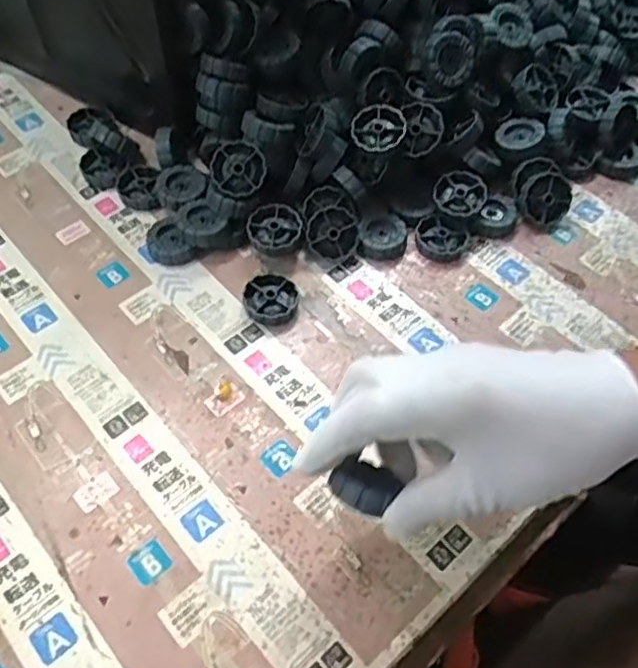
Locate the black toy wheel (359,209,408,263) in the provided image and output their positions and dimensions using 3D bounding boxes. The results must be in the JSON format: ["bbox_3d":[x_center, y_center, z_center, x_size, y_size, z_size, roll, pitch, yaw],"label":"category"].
[{"bbox_3d":[0.049,-0.074,0.488,0.034,0.016,0.037,0,59,-1],"label":"black toy wheel"}]

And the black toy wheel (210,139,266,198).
[{"bbox_3d":[-0.058,-0.118,0.477,0.039,0.015,0.039,0,95,0],"label":"black toy wheel"}]

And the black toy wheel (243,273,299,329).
[{"bbox_3d":[-0.034,-0.024,0.461,0.037,0.011,0.038,0,59,-1],"label":"black toy wheel"}]

